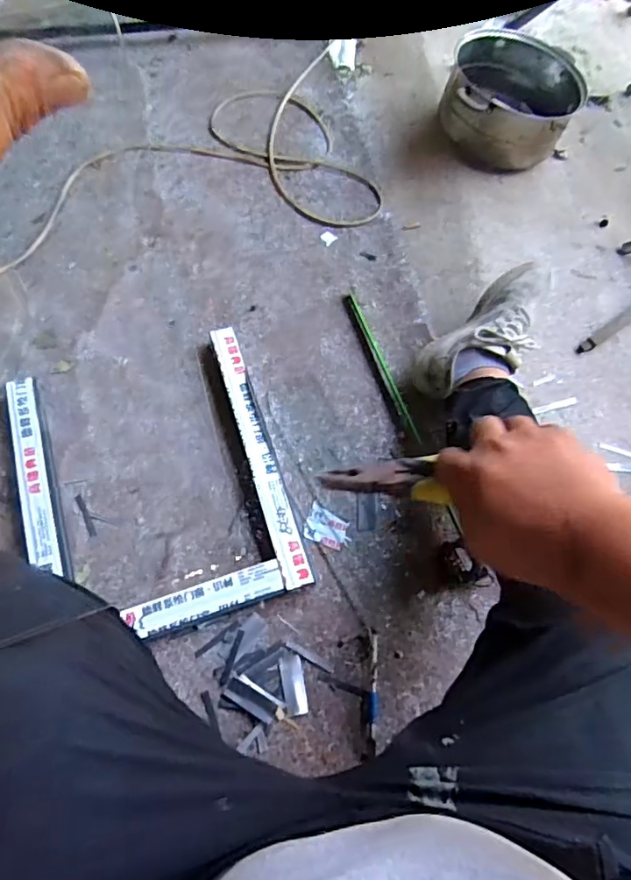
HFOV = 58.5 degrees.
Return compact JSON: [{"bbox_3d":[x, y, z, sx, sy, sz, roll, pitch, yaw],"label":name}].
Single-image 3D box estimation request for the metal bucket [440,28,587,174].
[{"bbox_3d":[0.414,-0.710,1.219,0.267,0.182,0.267,2,65,-5],"label":"metal bucket"}]

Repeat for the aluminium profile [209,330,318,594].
[{"bbox_3d":[-0.098,0.013,0.939,0.045,0.035,0.476,-15,66,-10],"label":"aluminium profile"}]

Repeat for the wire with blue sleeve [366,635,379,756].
[{"bbox_3d":[0.082,0.361,0.802,0.016,0.016,0.154,8,64,0],"label":"wire with blue sleeve"}]

